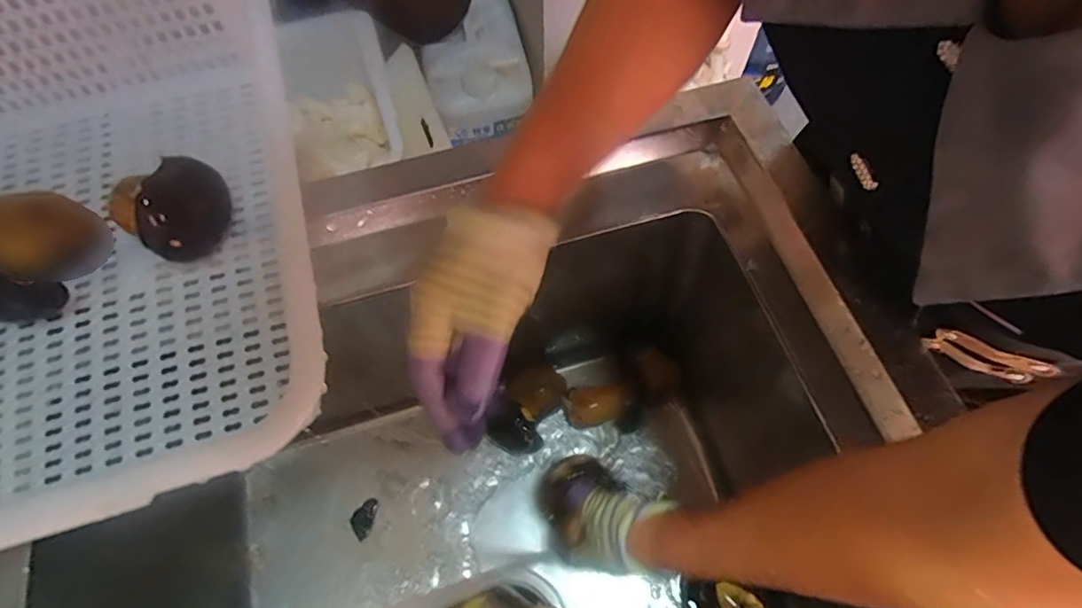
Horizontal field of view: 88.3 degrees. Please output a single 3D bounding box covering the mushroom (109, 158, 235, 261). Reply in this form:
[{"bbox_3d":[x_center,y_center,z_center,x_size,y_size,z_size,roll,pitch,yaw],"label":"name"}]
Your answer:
[{"bbox_3d":[-0.254,-0.070,0.380,0.053,0.066,0.064,30,68,14],"label":"mushroom"}]

